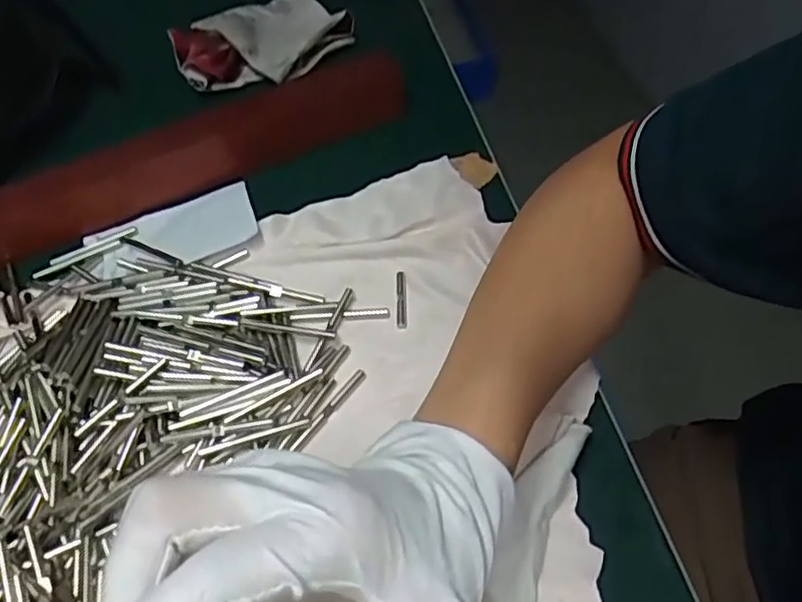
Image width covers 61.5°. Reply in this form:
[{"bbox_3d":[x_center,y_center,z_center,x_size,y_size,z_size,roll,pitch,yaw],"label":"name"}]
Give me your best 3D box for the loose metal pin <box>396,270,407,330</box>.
[{"bbox_3d":[0.000,-0.002,0.362,0.005,0.004,0.033,-4,54,2],"label":"loose metal pin"}]

